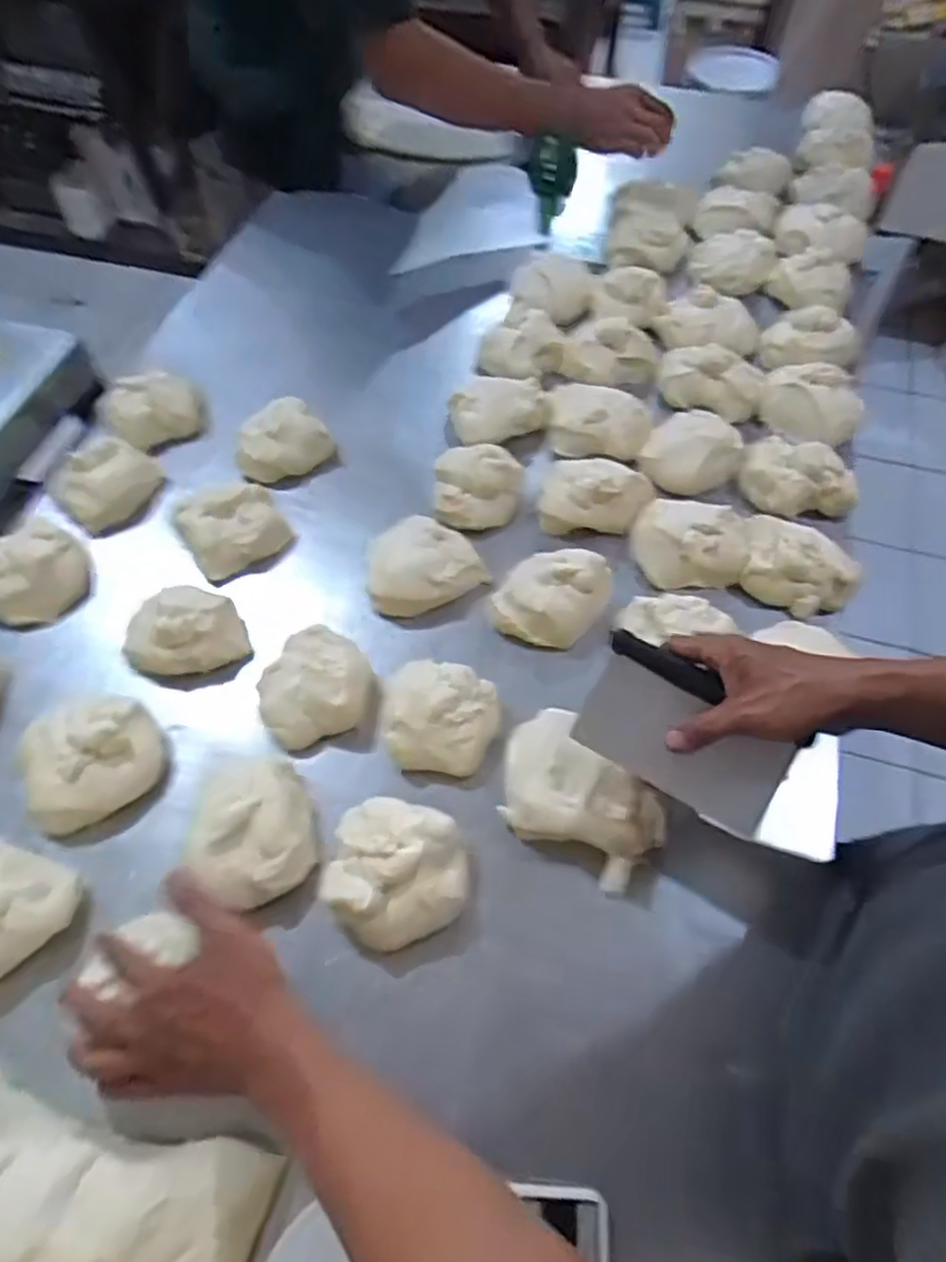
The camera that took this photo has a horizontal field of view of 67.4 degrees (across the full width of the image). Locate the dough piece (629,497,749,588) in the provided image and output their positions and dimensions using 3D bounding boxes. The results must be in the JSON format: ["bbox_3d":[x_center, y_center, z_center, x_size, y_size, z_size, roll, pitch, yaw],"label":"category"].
[{"bbox_3d":[0.220,-0.095,0.726,0.109,0.042,0.090,-4,59,-1],"label":"dough piece"}]

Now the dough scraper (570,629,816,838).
[{"bbox_3d":[0.161,0.077,0.538,0.149,0.025,0.098,26,99,13],"label":"dough scraper"}]

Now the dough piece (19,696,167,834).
[{"bbox_3d":[-0.333,0.109,0.614,0.115,0.052,0.101,-24,62,-13],"label":"dough piece"}]

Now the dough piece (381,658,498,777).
[{"bbox_3d":[-0.029,0.074,0.630,0.102,0.040,0.096,11,60,7],"label":"dough piece"}]

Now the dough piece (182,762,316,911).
[{"bbox_3d":[-0.185,0.161,0.579,0.105,0.041,0.117,-25,62,-13],"label":"dough piece"}]

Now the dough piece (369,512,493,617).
[{"bbox_3d":[-0.054,-0.066,0.722,0.119,0.045,0.090,-22,61,-12],"label":"dough piece"}]

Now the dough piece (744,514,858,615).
[{"bbox_3d":[0.325,-0.064,0.708,0.115,0.045,0.079,19,61,12],"label":"dough piece"}]

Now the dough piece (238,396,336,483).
[{"bbox_3d":[-0.222,-0.220,0.811,0.106,0.044,0.087,-27,62,-14],"label":"dough piece"}]

